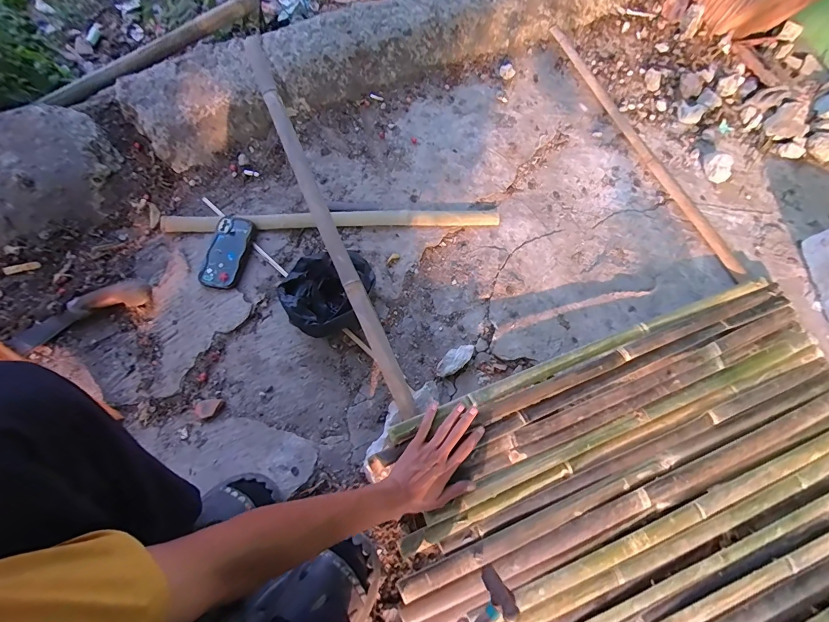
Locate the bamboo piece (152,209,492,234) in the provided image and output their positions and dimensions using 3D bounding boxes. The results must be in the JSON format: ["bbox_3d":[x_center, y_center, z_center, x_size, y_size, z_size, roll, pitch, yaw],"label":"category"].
[{"bbox_3d":[-0.191,-0.209,0.887,0.772,0.019,0.048,-2,71,-3],"label":"bamboo piece"}]

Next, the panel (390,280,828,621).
[{"bbox_3d":[0.489,0.397,0.675,0.956,0.040,0.703,-18,77,-10],"label":"panel"}]

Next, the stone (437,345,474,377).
[{"bbox_3d":[0.083,0.099,0.778,0.091,0.026,0.039,-39,77,-14],"label":"stone"}]

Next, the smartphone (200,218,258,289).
[{"bbox_3d":[-0.410,-0.129,0.842,0.084,0.019,0.170,9,71,1],"label":"smartphone"}]

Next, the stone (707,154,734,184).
[{"bbox_3d":[0.776,-0.366,0.975,0.047,0.043,0.071,-8,72,-5],"label":"stone"}]

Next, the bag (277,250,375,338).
[{"bbox_3d":[-0.184,-0.048,0.791,0.157,0.093,0.192,37,73,10],"label":"bag"}]

